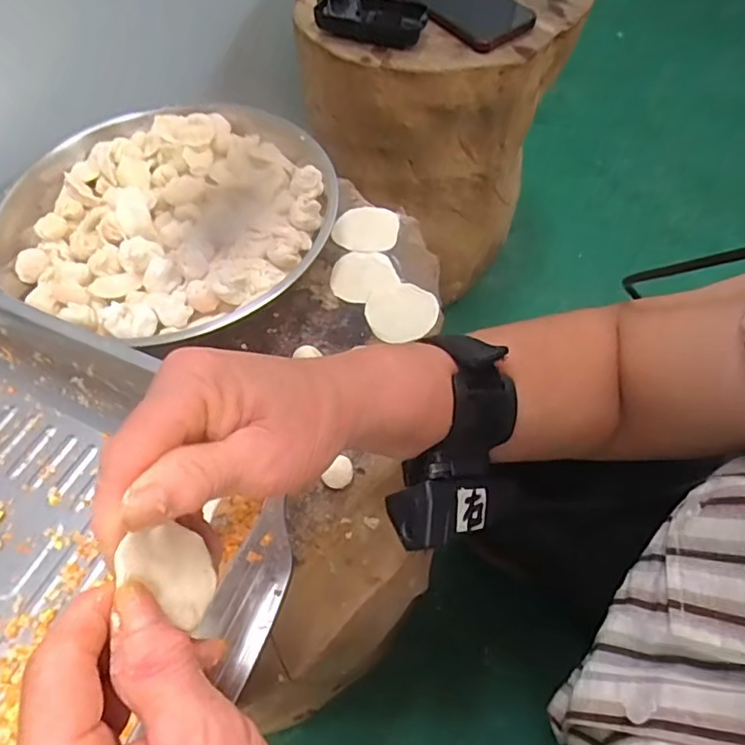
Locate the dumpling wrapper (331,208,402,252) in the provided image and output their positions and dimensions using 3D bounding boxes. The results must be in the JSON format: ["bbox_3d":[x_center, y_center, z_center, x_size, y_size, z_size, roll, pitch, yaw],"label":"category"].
[{"bbox_3d":[-0.005,-0.121,0.480,0.053,0.005,0.050,0,57,0],"label":"dumpling wrapper"}]

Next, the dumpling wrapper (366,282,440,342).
[{"bbox_3d":[0.022,-0.048,0.433,0.053,0.005,0.050,-10,58,-6],"label":"dumpling wrapper"}]

